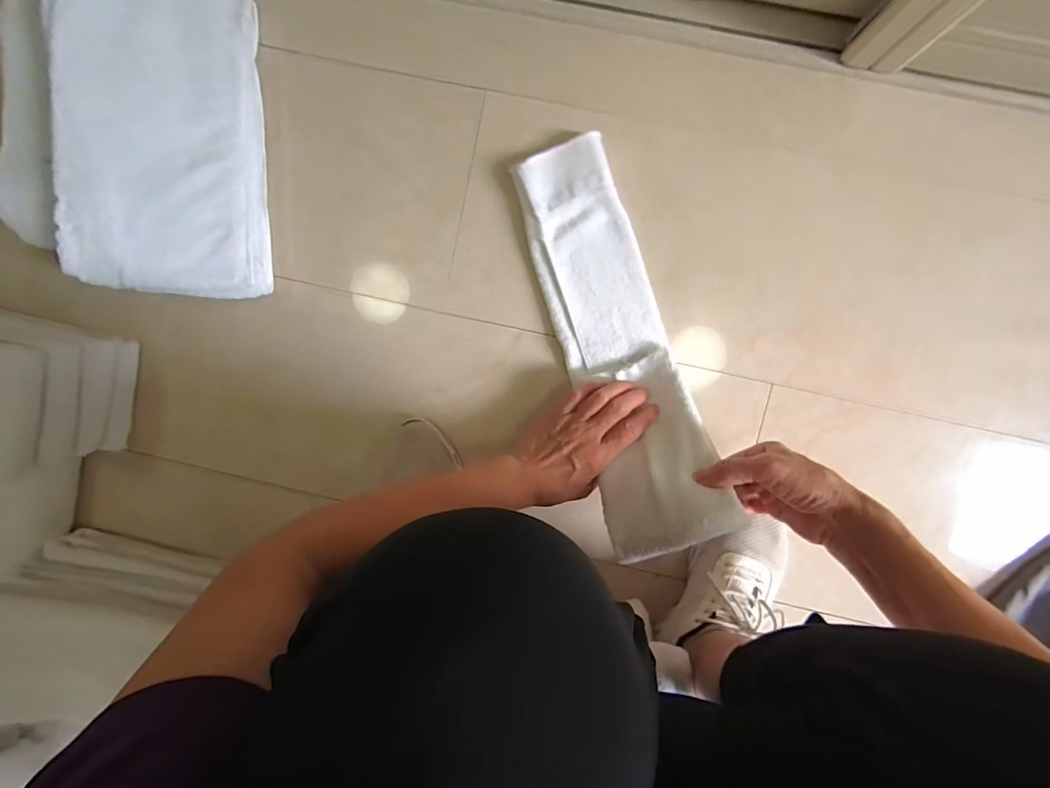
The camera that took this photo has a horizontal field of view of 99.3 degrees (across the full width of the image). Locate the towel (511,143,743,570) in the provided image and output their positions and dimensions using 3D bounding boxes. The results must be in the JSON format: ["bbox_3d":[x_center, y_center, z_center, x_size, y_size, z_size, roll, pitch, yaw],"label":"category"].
[{"bbox_3d":[0.097,-0.060,0.486,0.122,0.089,0.434,-18,79,5],"label":"towel"}]

